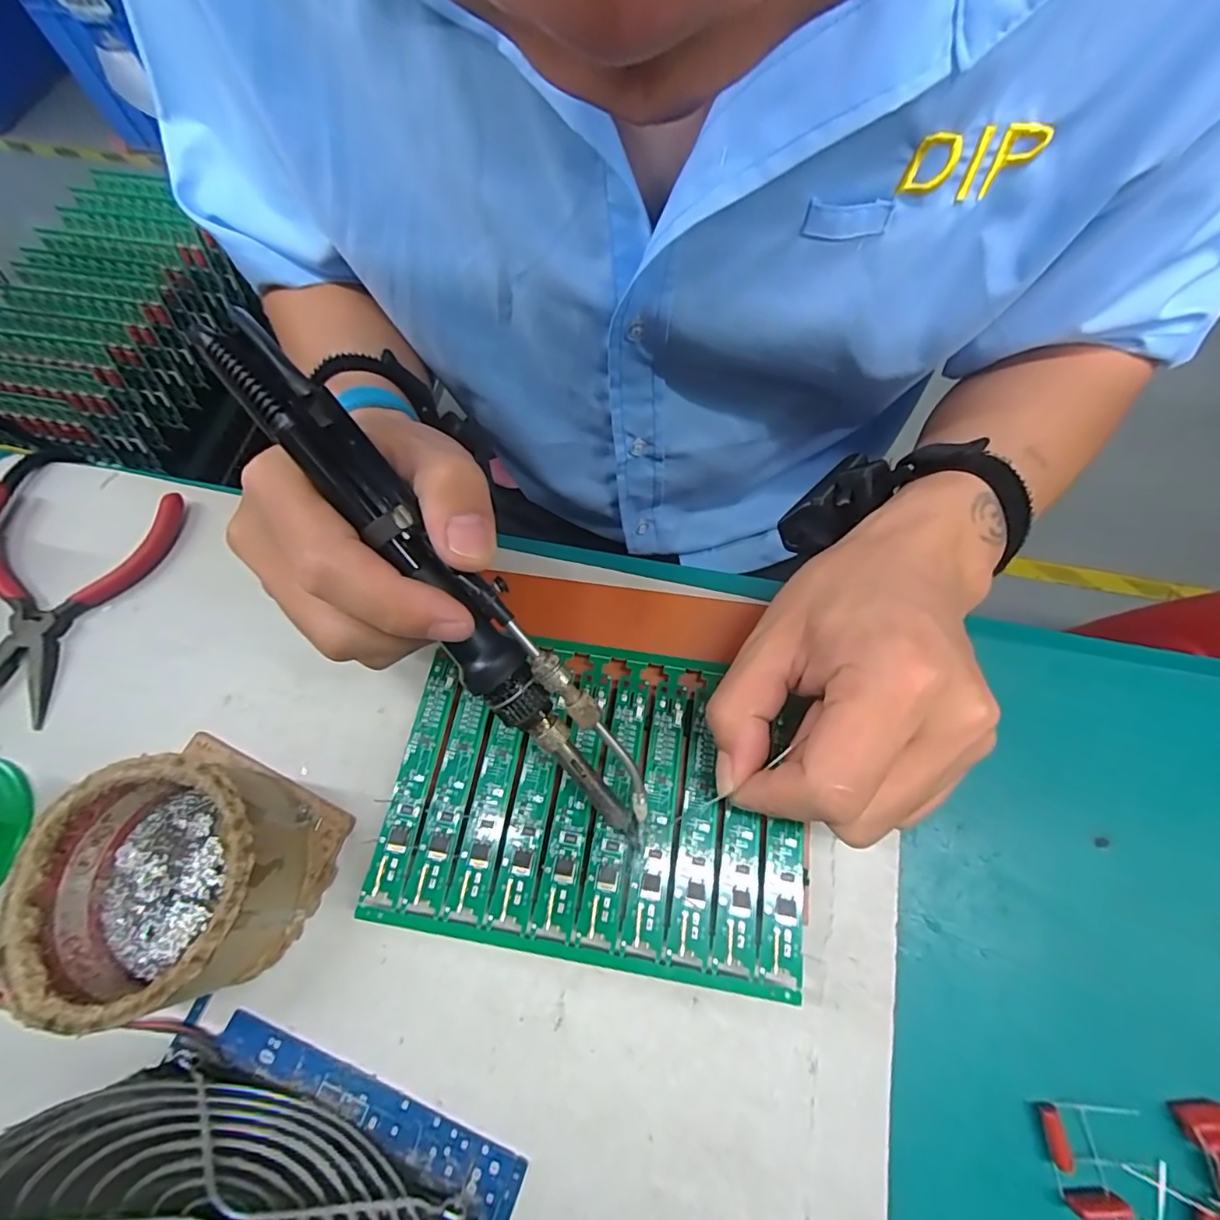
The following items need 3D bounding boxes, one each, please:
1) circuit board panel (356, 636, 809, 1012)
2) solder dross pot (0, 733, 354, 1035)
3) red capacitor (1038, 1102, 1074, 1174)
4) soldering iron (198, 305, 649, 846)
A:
[{"bbox_3d":[-0.005,0.073,0.225,0.163,0.004,0.120,8,67,5],"label":"circuit board panel"},{"bbox_3d":[-0.162,0.100,0.207,0.086,0.044,0.086,0,67,1],"label":"solder dross pot"},{"bbox_3d":[0.151,0.179,0.187,0.005,0.006,0.017,-3,67,0],"label":"red capacitor"},{"bbox_3d":[-0.050,-0.001,0.182,0.026,0.021,0.209,-41,103,-15],"label":"soldering iron"}]

